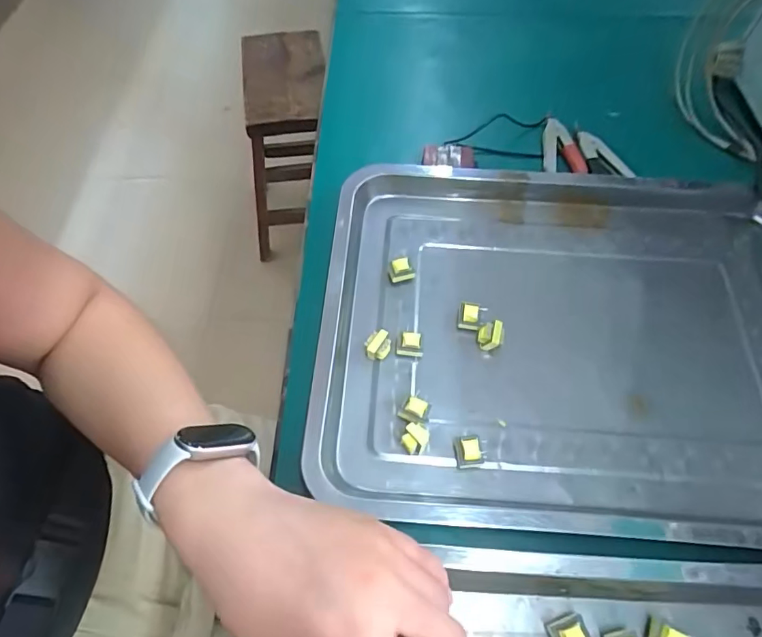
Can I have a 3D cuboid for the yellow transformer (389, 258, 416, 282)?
[{"bbox_3d":[0.017,-0.040,0.395,0.018,0.019,0.014,-14,60,-7],"label":"yellow transformer"}]

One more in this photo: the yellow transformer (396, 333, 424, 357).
[{"bbox_3d":[0.021,0.020,0.364,0.019,0.014,0.013,2,60,2],"label":"yellow transformer"}]

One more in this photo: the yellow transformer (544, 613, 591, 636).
[{"bbox_3d":[0.106,0.177,0.273,0.019,0.014,0.016,-16,61,-8],"label":"yellow transformer"}]

